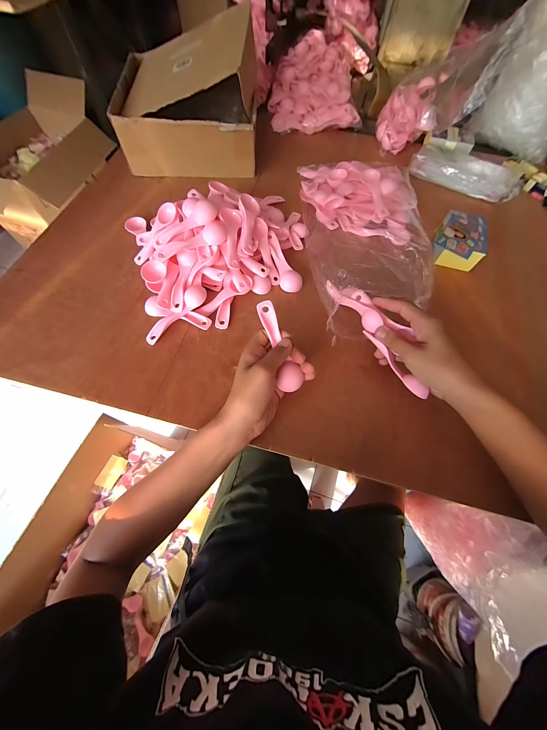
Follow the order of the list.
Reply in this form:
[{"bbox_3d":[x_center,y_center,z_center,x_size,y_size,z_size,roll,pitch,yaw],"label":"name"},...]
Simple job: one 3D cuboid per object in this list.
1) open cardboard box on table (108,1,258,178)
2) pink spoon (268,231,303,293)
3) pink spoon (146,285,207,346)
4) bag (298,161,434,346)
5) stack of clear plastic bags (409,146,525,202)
[{"bbox_3d":[-0.170,-0.513,0.508,0.267,0.169,0.209,1,65,-2],"label":"open cardboard box on table"},{"bbox_3d":[0.015,-0.170,0.427,0.033,0.014,0.107,-21,82,-12],"label":"pink spoon"},{"bbox_3d":[-0.143,-0.075,0.377,0.031,0.013,0.109,42,82,18],"label":"pink spoon"},{"bbox_3d":[0.145,-0.230,0.434,0.198,0.093,0.391,7,65,1],"label":"bag"},{"bbox_3d":[0.404,-0.406,0.549,0.212,0.042,0.108,29,67,11],"label":"stack of clear plastic bags"}]

